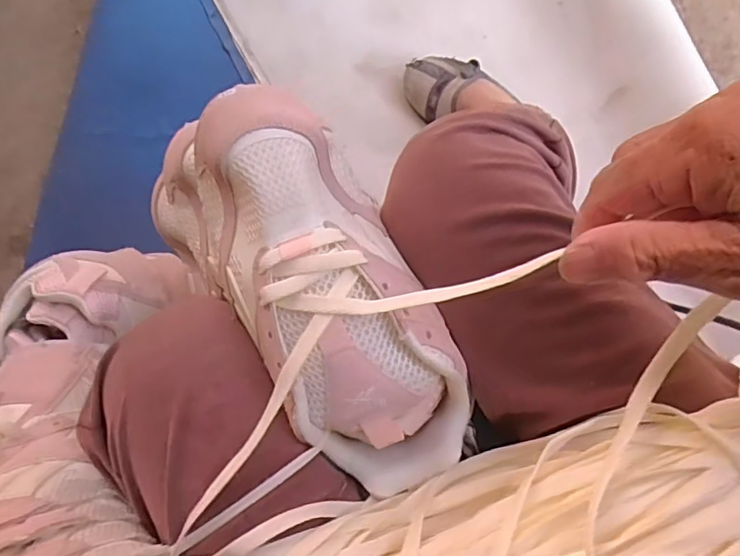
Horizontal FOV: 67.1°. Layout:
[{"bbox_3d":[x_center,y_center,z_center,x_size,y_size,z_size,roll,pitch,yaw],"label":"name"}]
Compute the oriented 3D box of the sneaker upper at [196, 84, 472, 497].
[{"bbox_3d":[-0.022,0.010,0.293,0.092,0.066,0.226,-26,96,-5],"label":"sneaker upper"}]

